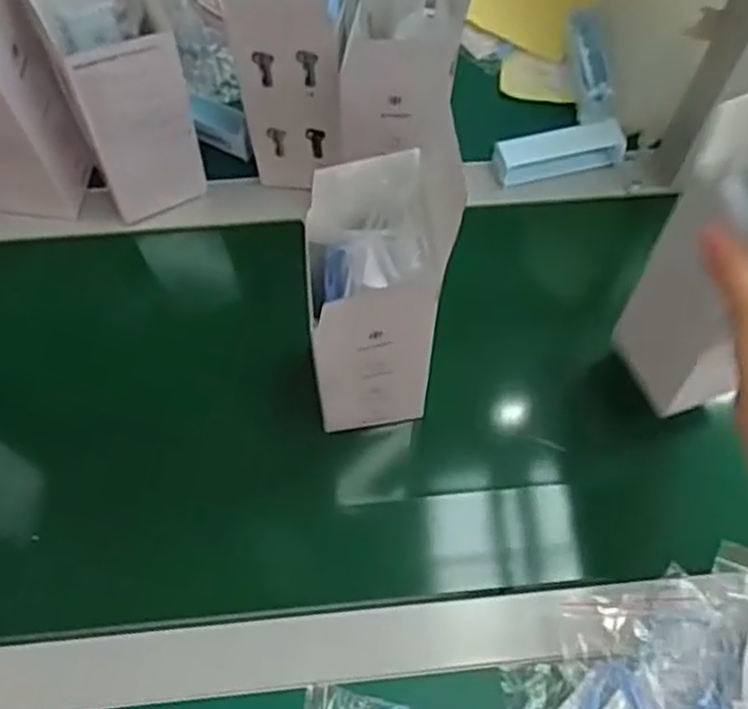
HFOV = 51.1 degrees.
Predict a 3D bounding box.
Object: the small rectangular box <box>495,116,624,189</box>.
[{"bbox_3d":[0.151,-0.167,0.642,0.105,0.023,0.034,-13,68,-6],"label":"small rectangular box"}]

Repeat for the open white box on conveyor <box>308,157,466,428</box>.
[{"bbox_3d":[-0.001,-0.032,0.474,0.069,0.160,0.092,1,67,-1],"label":"open white box on conveyor"}]

